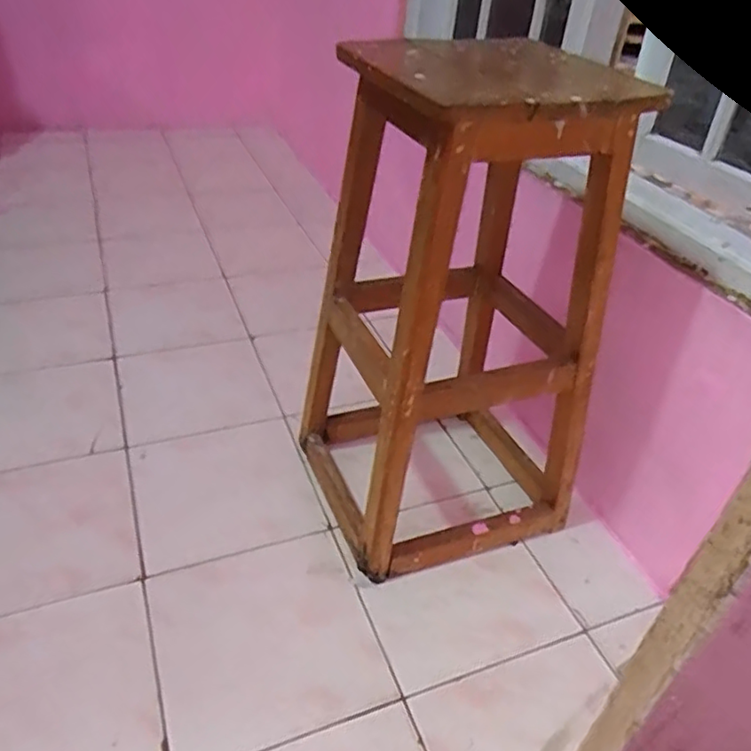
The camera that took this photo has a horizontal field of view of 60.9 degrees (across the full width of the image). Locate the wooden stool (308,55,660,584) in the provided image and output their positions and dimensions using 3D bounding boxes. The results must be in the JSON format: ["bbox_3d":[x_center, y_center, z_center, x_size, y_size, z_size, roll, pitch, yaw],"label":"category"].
[{"bbox_3d":[0.109,-0.075,0.944,0.343,0.712,0.315,-11,39,-20],"label":"wooden stool"}]

